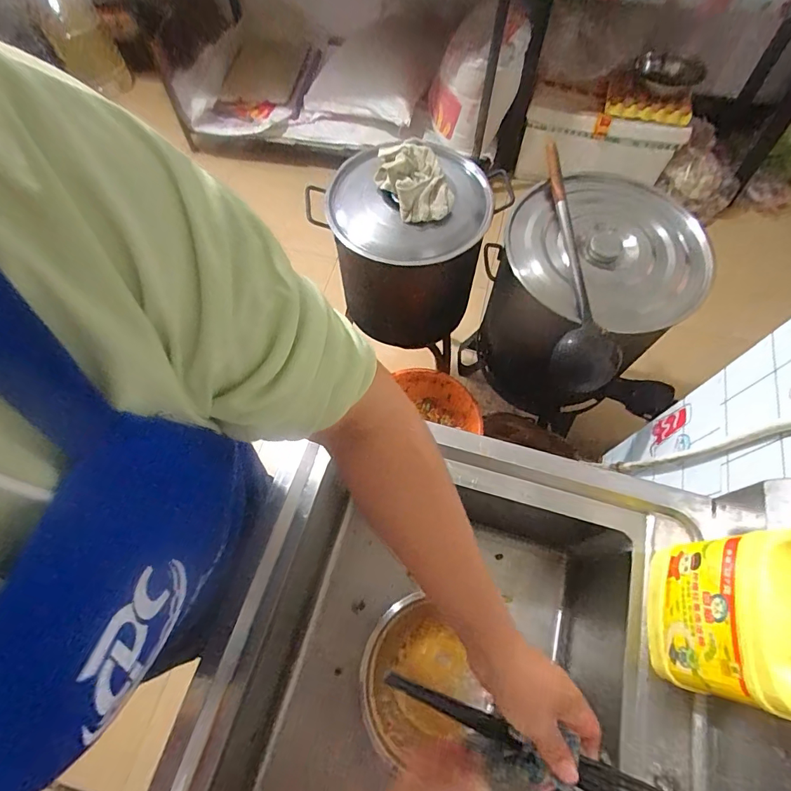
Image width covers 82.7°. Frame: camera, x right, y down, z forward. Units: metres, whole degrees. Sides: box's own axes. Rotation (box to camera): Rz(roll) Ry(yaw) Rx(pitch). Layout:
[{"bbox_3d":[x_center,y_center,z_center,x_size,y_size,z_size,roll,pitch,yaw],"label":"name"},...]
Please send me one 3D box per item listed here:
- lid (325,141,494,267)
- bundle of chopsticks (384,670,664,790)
[{"bbox_3d":[0.026,-0.382,0.864,0.318,0.096,0.285,-3,65,-2],"label":"lid"},{"bbox_3d":[0.104,0.284,0.364,0.254,0.020,0.024,8,63,28],"label":"bundle of chopsticks"}]

